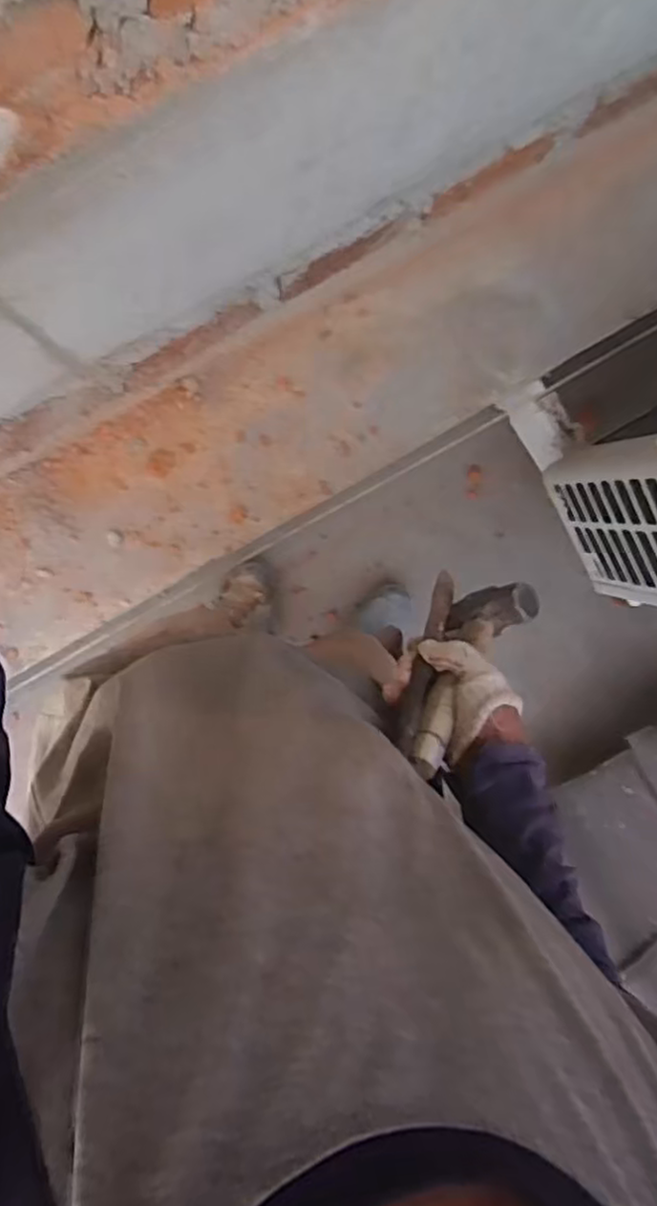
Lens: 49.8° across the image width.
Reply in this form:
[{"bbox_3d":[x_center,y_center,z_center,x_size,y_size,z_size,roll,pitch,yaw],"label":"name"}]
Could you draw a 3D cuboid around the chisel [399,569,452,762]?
[{"bbox_3d":[0.094,0.049,0.664,0.022,0.231,0.015,32,135,-9],"label":"chisel"}]

